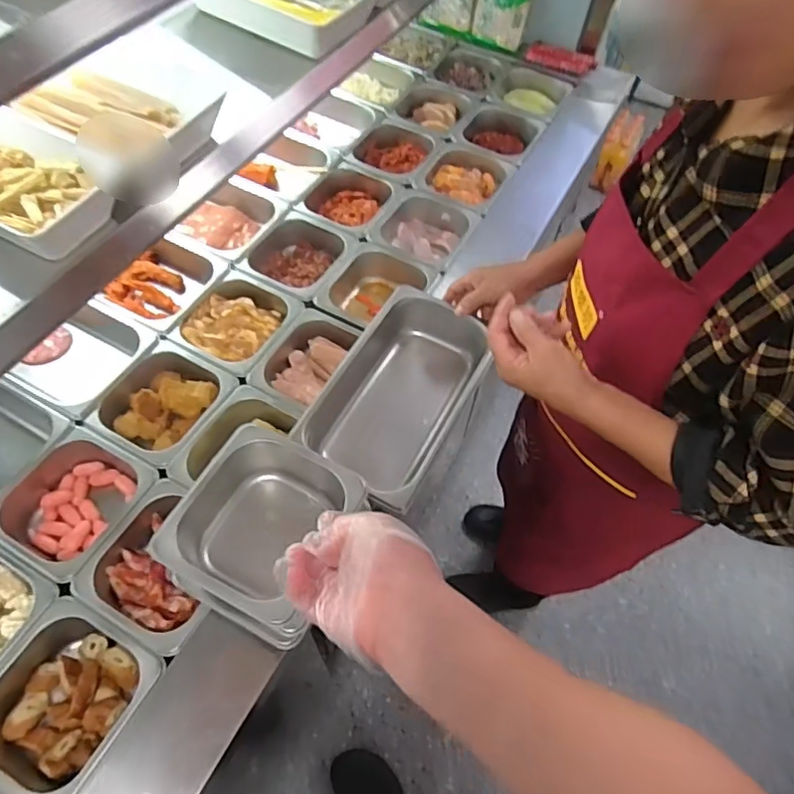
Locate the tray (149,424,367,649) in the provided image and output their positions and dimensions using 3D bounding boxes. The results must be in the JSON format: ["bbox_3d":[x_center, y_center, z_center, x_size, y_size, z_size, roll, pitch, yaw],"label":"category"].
[{"bbox_3d":[-0.140,0.144,0.632,0.161,0.100,0.173,24,59,11],"label":"tray"}]

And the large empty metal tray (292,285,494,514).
[{"bbox_3d":[0.000,0.007,0.809,0.173,0.101,0.319,26,60,12],"label":"large empty metal tray"}]

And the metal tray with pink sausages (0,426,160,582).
[{"bbox_3d":[-0.425,0.145,0.772,0.162,0.074,0.174,26,60,12],"label":"metal tray with pink sausages"}]

